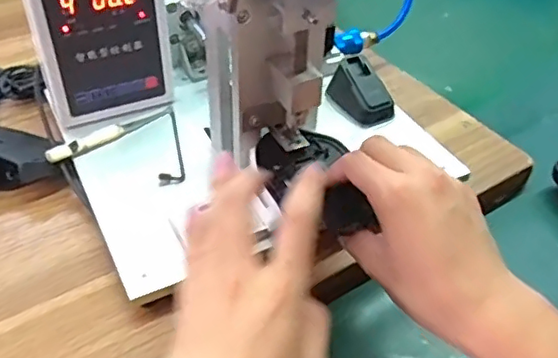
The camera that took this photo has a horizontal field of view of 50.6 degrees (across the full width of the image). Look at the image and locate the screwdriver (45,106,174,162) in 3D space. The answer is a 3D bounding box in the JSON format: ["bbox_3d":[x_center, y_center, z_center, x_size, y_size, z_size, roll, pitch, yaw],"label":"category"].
[{"bbox_3d":[-0.146,-0.042,0.519,0.118,0.009,0.014,-29,52,-29],"label":"screwdriver"}]

